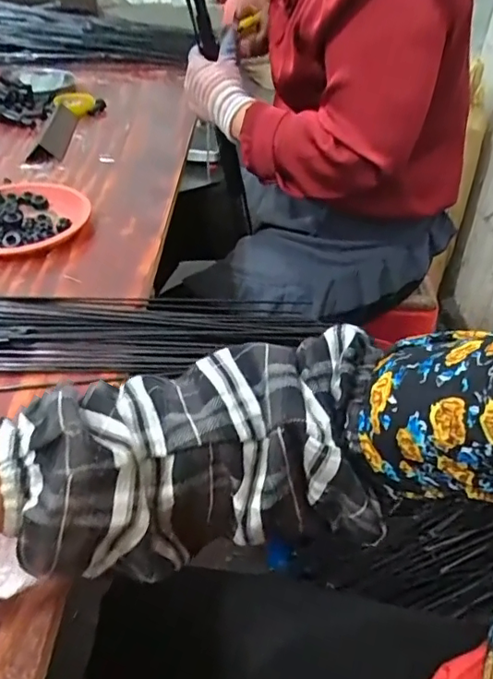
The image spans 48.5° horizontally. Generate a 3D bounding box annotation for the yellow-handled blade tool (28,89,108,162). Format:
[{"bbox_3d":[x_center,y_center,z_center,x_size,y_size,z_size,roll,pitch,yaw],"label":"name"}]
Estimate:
[{"bbox_3d":[-0.268,-0.329,0.830,0.078,0.015,0.237,-2,41,-5],"label":"yellow-handled blade tool"}]

